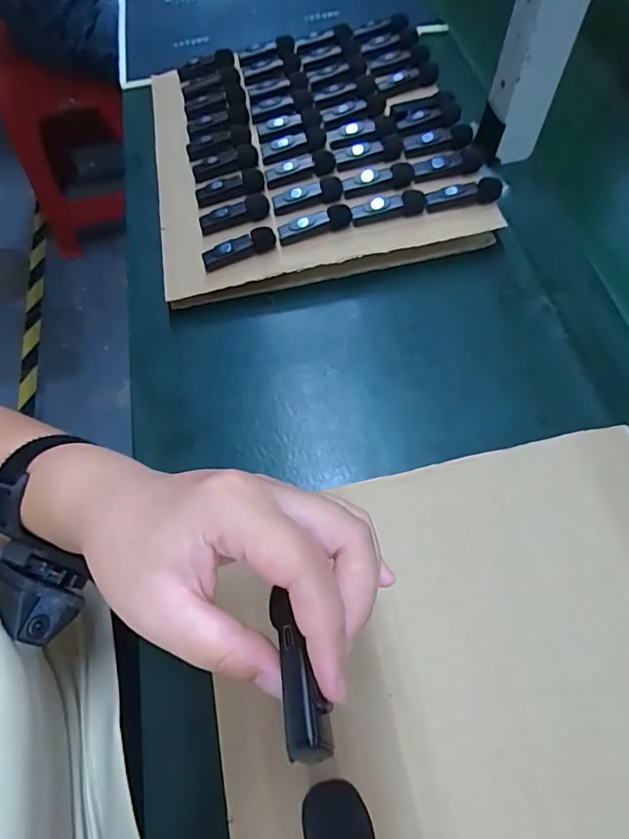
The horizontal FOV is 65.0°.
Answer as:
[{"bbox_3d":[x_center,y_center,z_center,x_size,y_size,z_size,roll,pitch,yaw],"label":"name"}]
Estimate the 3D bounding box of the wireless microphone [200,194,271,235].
[{"bbox_3d":[-0.072,-0.186,0.448,0.063,0.015,0.022,-11,63,-4],"label":"wireless microphone"}]

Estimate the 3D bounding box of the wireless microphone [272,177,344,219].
[{"bbox_3d":[-0.006,-0.203,0.448,0.064,0.014,0.026,-11,63,-4],"label":"wireless microphone"}]

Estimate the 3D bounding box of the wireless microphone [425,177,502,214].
[{"bbox_3d":[0.127,-0.193,0.424,0.060,0.015,0.018,-11,63,-4],"label":"wireless microphone"}]

